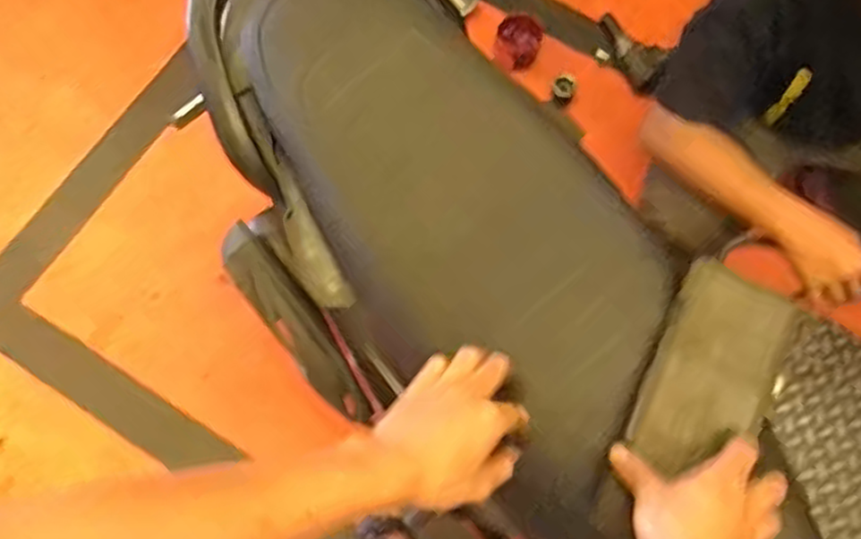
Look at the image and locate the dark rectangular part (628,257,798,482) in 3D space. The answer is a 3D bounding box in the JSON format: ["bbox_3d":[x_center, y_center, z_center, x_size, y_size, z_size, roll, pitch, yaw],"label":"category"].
[{"bbox_3d":[0.239,0.087,0.597,0.101,0.026,0.176,25,71,9],"label":"dark rectangular part"}]

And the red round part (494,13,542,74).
[{"bbox_3d":[0.197,-0.505,1.601,0.098,0.023,0.122,13,109,-8],"label":"red round part"}]

